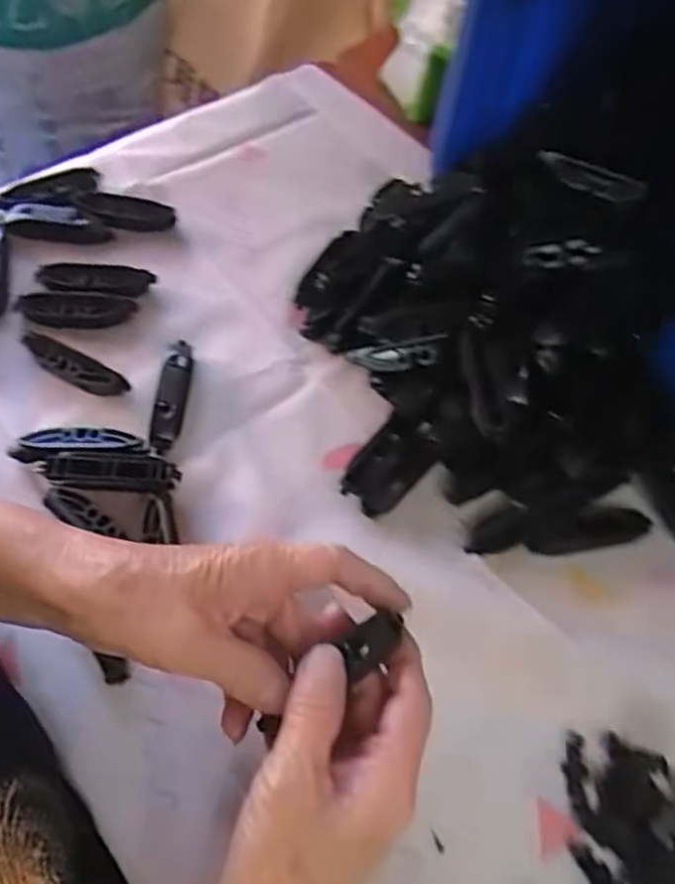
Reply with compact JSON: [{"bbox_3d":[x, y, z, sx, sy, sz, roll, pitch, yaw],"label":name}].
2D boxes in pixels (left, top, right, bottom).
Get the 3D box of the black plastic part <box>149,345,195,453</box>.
[{"bbox_3d":[-0.108,-0.033,0.457,0.020,0.012,0.084,6,58,0],"label":"black plastic part"}]

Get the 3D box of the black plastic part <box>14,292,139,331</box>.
[{"bbox_3d":[-0.183,-0.092,0.484,0.080,0.008,0.026,2,59,-3],"label":"black plastic part"}]

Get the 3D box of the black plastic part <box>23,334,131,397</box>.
[{"bbox_3d":[-0.176,-0.051,0.462,0.080,0.010,0.017,24,60,11],"label":"black plastic part"}]

